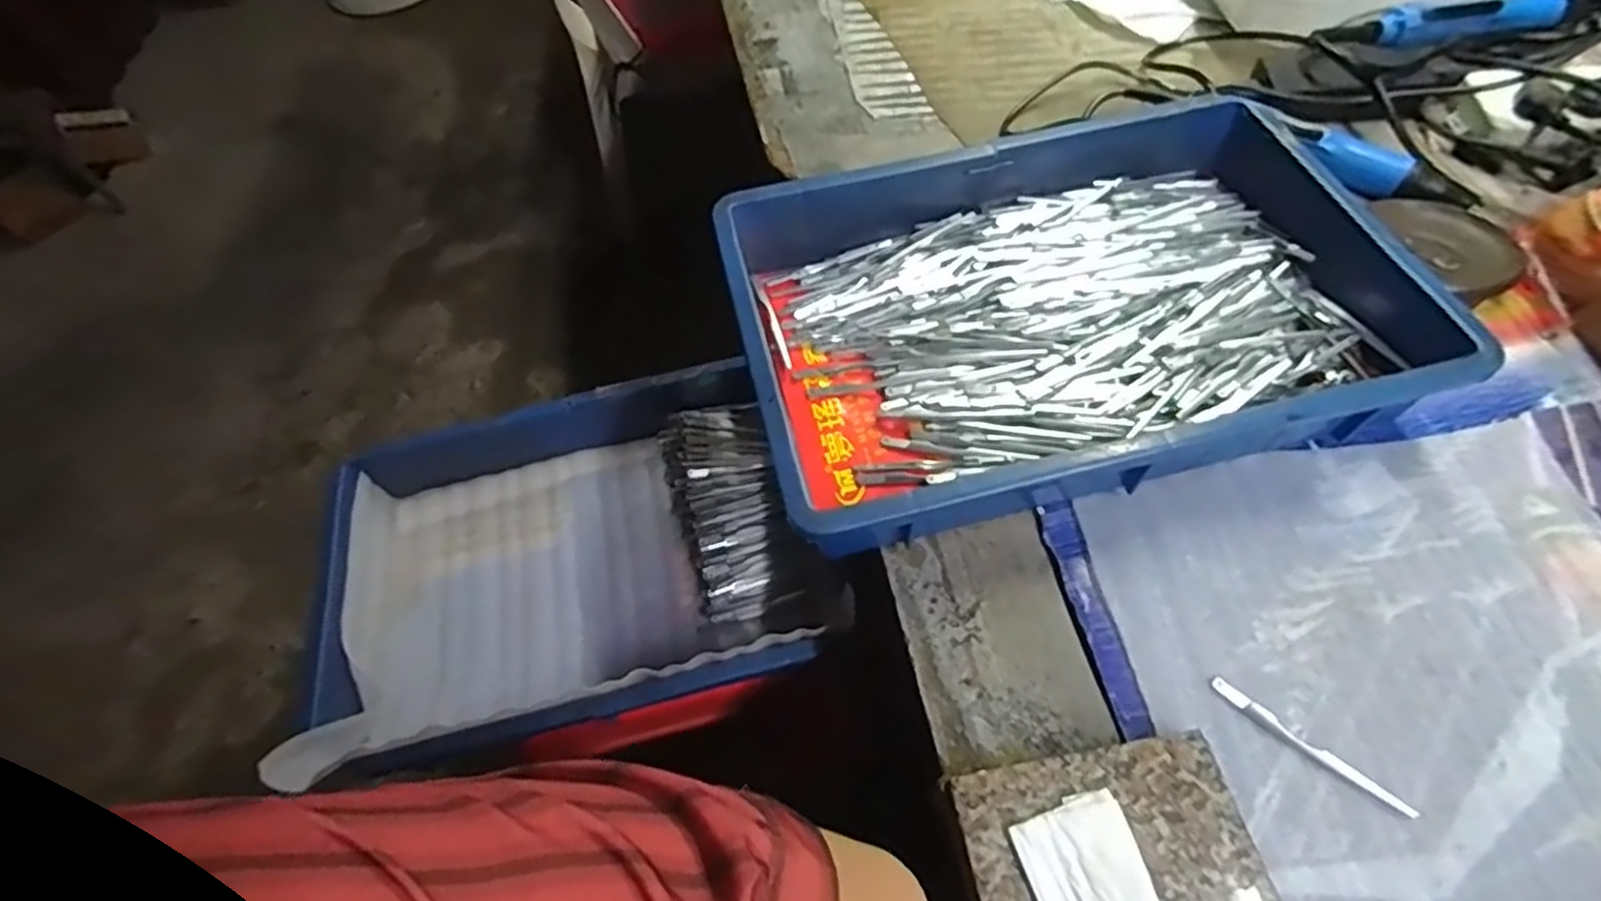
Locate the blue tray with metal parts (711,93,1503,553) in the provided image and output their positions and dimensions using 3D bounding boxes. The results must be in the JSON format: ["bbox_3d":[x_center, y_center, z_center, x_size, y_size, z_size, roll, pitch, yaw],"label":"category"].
[{"bbox_3d":[0.181,-0.101,0.512,0.439,0.076,0.286,-15,58,-3],"label":"blue tray with metal parts"}]

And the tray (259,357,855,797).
[{"bbox_3d":[-0.199,0.095,0.622,0.409,0.092,0.285,-16,58,-4],"label":"tray"}]

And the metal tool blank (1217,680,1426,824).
[{"bbox_3d":[0.271,0.157,0.391,0.103,0.005,0.010,35,68,23],"label":"metal tool blank"}]

